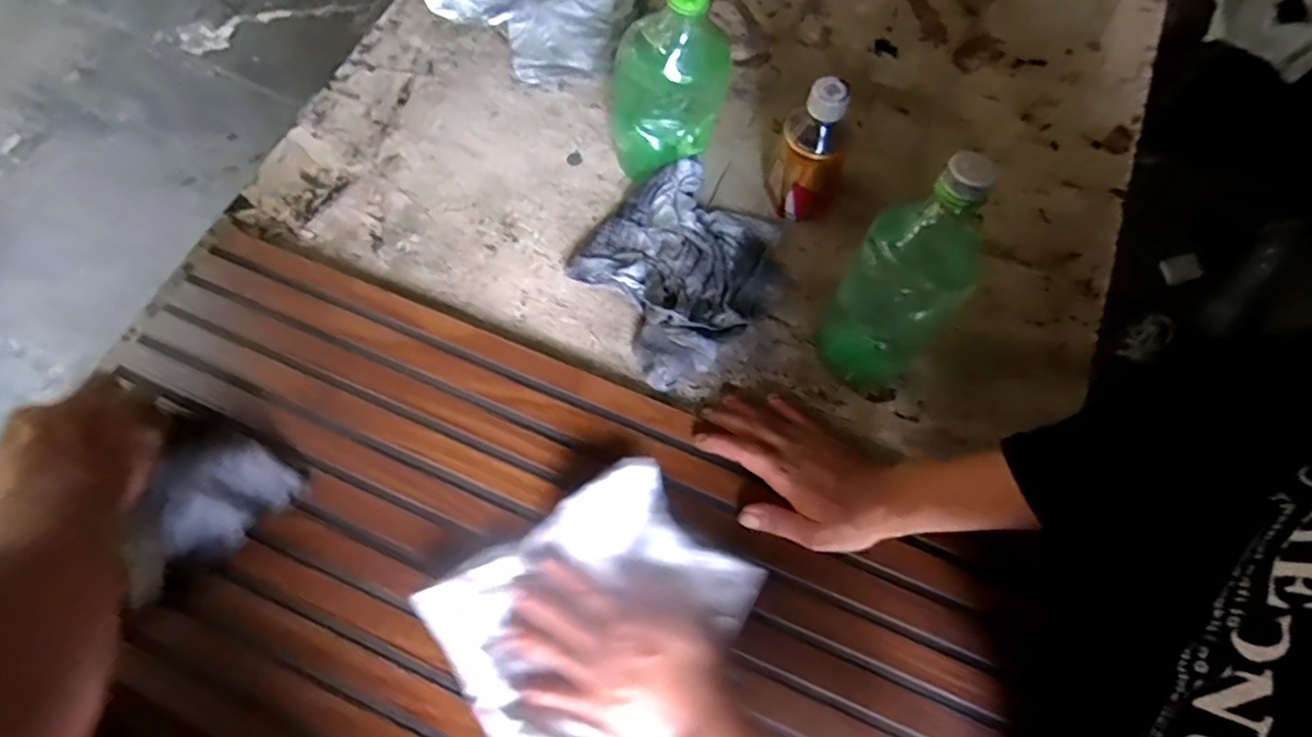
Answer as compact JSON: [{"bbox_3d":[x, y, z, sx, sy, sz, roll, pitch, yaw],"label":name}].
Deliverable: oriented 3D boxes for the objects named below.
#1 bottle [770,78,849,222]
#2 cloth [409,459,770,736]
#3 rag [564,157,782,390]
[{"bbox_3d":[0.132,-0.184,0.548,0.059,0.133,0.052,20,68,8],"label":"bottle"},{"bbox_3d":[-0.036,0.177,0.448,0.204,0.032,0.173,-32,71,-13],"label":"cloth"},{"bbox_3d":[0.018,-0.092,0.568,0.163,0.035,0.183,39,72,15],"label":"rag"}]

